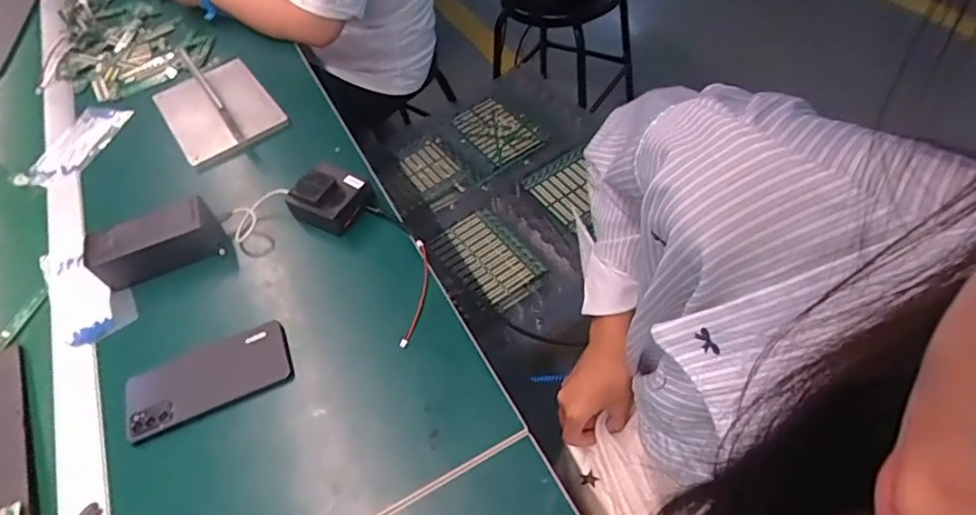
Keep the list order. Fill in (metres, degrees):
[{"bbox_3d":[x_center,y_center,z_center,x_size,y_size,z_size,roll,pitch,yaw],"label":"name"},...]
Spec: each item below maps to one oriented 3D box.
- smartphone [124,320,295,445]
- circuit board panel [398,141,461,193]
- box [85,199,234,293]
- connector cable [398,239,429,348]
[{"bbox_3d":[-0.273,0.117,0.547,0.155,0.006,0.075,-22,56,-10],"label":"smartphone"},{"bbox_3d":[-0.123,-0.189,1.159,0.095,0.008,0.120,-39,60,-8],"label":"circuit board panel"},{"bbox_3d":[-0.375,-0.017,0.629,0.132,0.057,0.049,-21,54,-11],"label":"box"},{"bbox_3d":[-0.074,0.035,0.587,0.017,0.005,0.131,1,55,5],"label":"connector cable"}]

